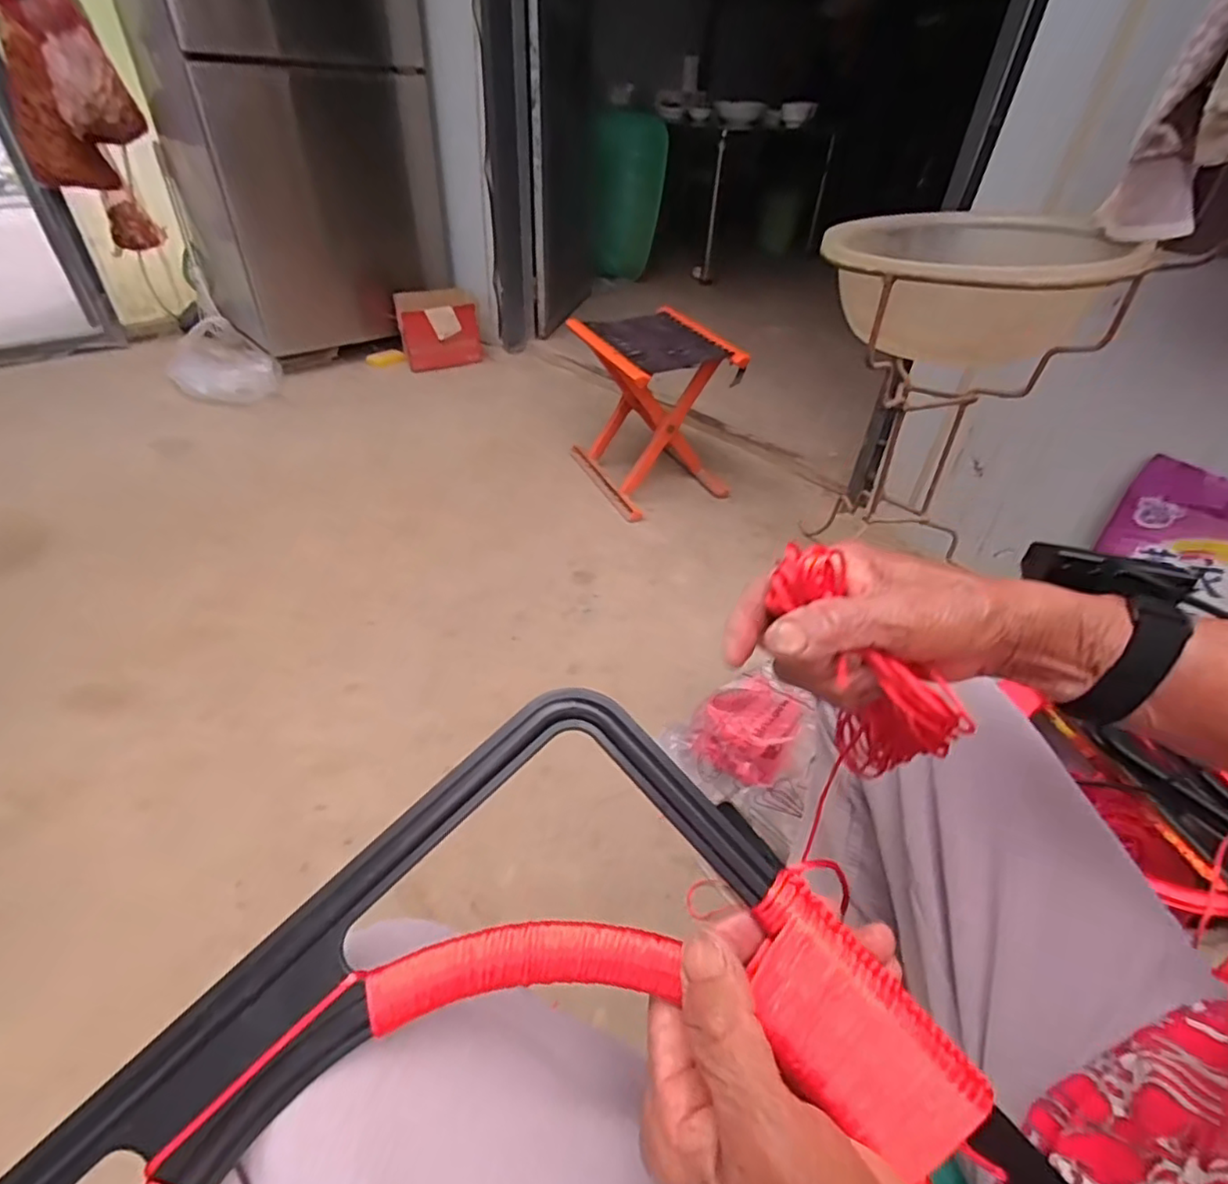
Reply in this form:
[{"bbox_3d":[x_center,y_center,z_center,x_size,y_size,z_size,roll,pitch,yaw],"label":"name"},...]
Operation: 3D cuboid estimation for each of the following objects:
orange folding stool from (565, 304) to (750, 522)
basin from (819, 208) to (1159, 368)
[{"bbox_3d":[0.080,-0.391,1.333,0.254,0.317,0.311,-16,43,-22],"label":"orange folding stool"},{"bbox_3d":[0.421,-0.371,0.753,0.324,0.121,0.341,16,42,13],"label":"basin"}]

